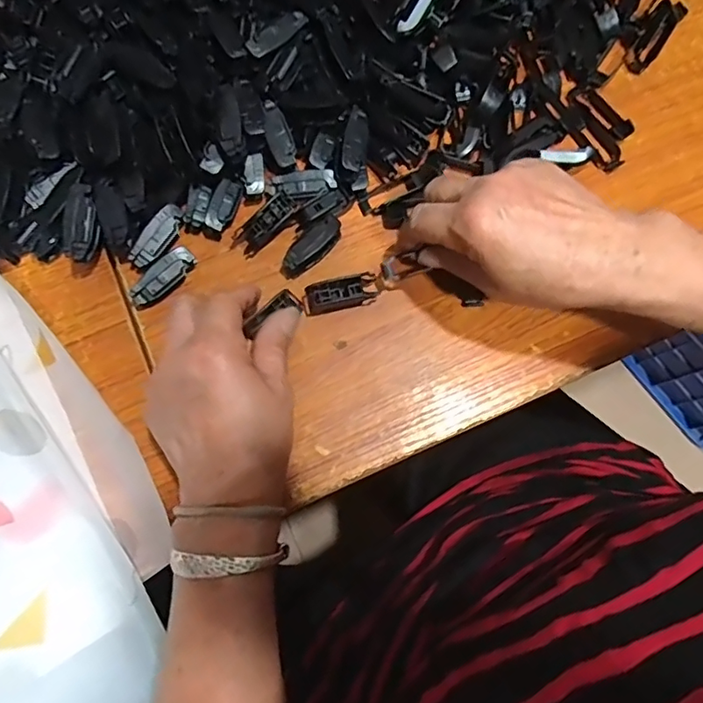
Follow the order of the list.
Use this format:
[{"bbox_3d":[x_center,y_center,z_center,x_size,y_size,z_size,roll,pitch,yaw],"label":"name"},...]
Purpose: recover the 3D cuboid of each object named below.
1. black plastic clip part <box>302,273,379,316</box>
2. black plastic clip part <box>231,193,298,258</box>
[{"bbox_3d":[-0.008,-0.039,0.359,0.050,0.012,0.019,-13,77,-4],"label":"black plastic clip part"},{"bbox_3d":[-0.061,-0.091,0.369,0.048,0.011,0.017,-43,81,-10],"label":"black plastic clip part"}]

